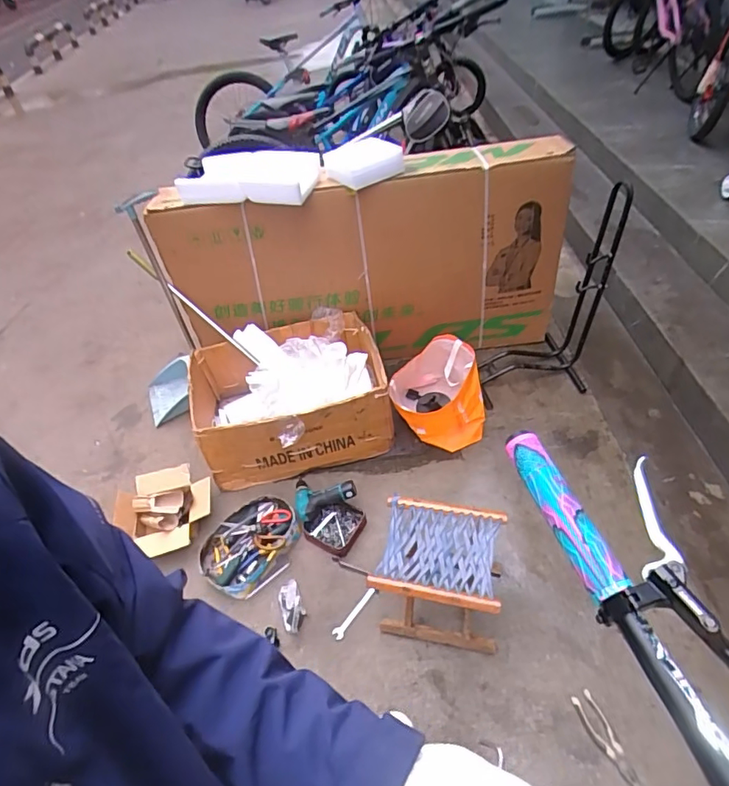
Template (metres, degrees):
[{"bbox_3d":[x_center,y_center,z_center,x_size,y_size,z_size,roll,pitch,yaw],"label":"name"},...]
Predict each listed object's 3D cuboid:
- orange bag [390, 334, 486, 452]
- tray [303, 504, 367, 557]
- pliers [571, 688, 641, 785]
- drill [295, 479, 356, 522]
[{"bbox_3d":[0.251,-0.004,1.834,0.303,0.253,0.316,-6,45,1],"label":"orange bag"},{"bbox_3d":[-0.096,0.427,1.634,0.160,0.054,0.152,22,52,26],"label":"tray"},{"bbox_3d":[0.548,0.788,1.165,0.059,0.011,0.196,-15,46,-10],"label":"pliers"},{"bbox_3d":[-0.139,0.322,1.679,0.238,0.073,0.183,-17,42,17],"label":"drill"}]

